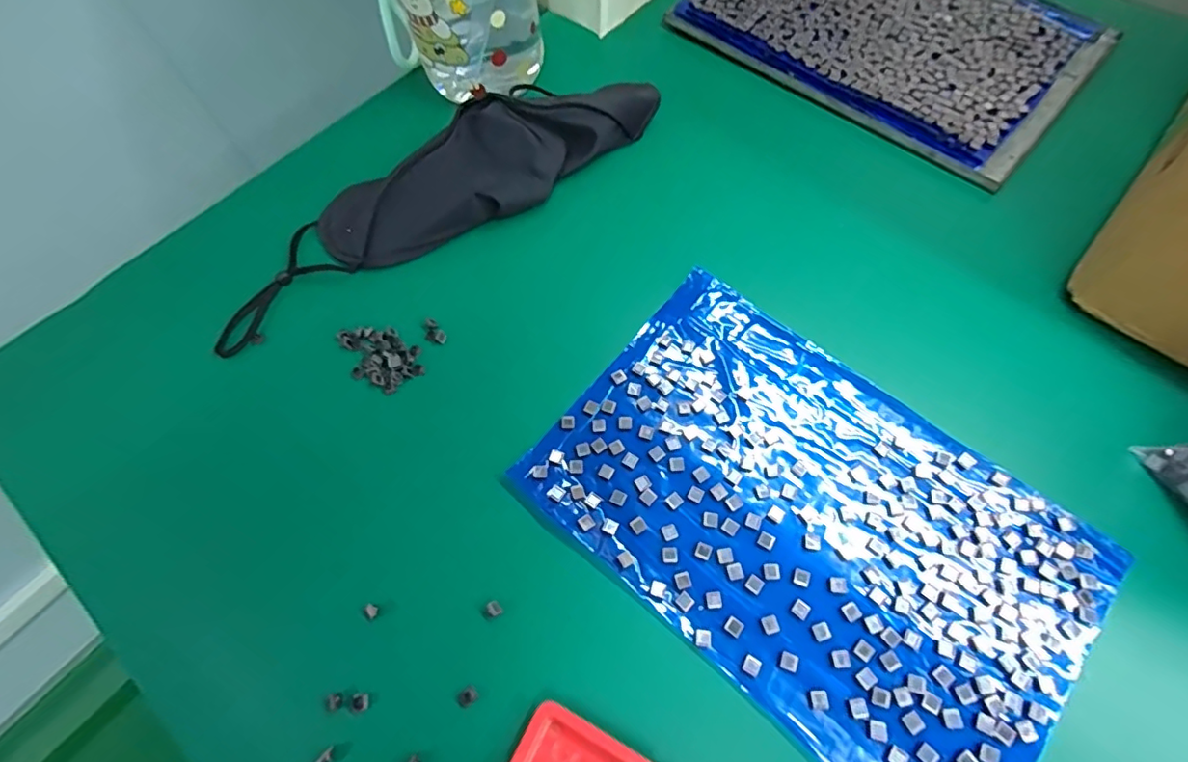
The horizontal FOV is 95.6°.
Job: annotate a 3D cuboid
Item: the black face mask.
[{"bbox_3d":[-0.090,-0.113,0.312,0.275,0.031,0.064,-29,68,-9],"label":"black face mask"}]

